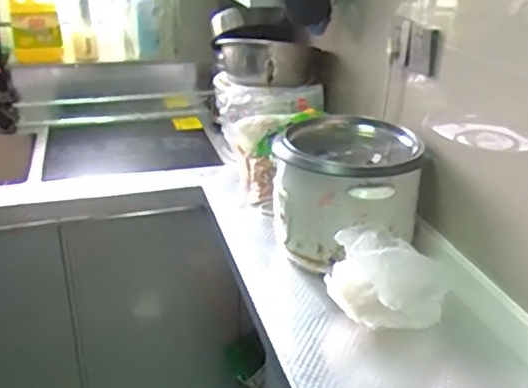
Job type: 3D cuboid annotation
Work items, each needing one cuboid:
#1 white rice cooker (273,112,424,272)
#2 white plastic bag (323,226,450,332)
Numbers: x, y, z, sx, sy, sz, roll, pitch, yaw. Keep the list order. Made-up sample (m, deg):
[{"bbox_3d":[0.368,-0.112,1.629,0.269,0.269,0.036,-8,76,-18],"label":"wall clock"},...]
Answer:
[{"bbox_3d":[0.156,-0.004,1.137,0.237,0.202,0.236,-12,28,-26],"label":"white rice cooker"},{"bbox_3d":[0.189,0.133,0.968,0.174,0.118,0.121,15,28,27],"label":"white plastic bag"}]

